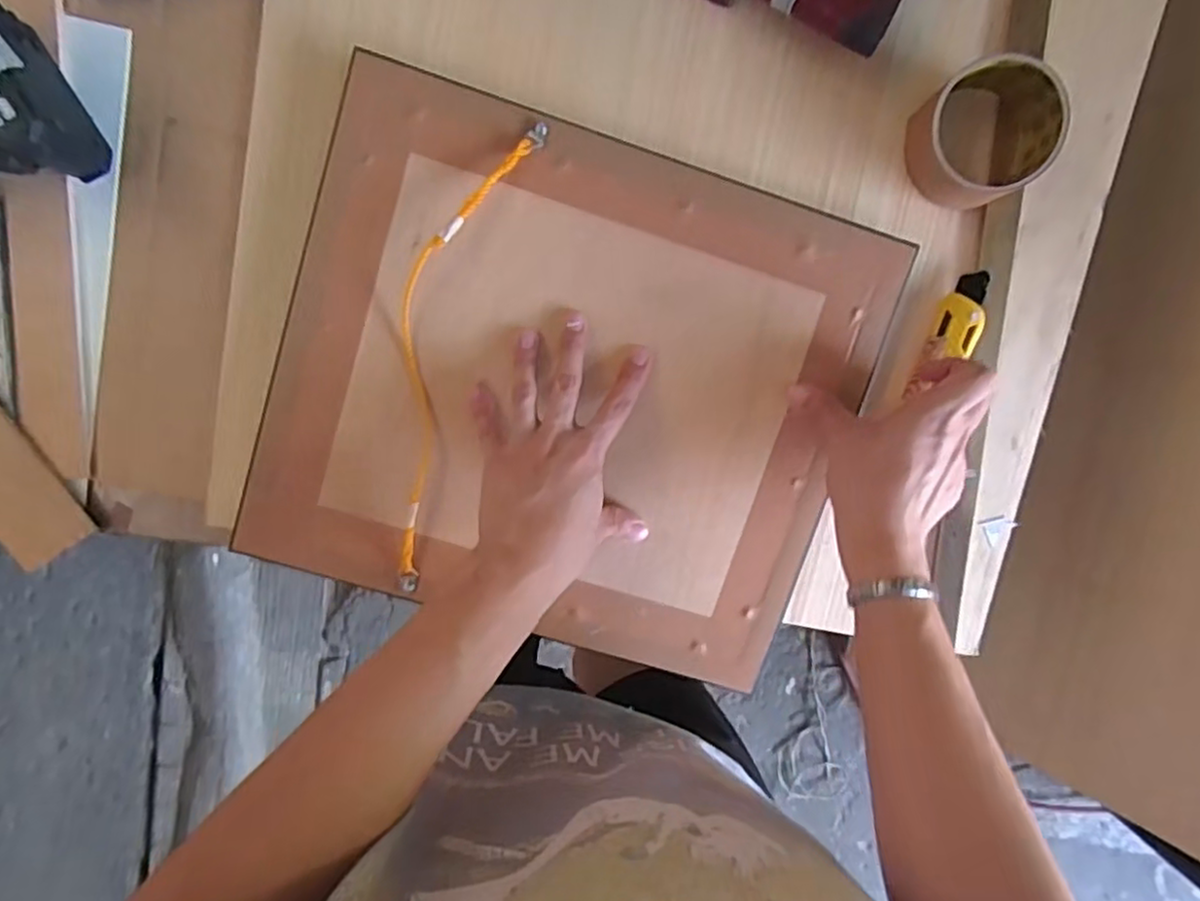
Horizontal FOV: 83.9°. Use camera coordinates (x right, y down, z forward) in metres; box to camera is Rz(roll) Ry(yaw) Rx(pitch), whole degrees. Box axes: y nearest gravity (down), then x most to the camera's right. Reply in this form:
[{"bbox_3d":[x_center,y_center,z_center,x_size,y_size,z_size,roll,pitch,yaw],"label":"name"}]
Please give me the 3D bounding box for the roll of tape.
[{"bbox_3d":[0.253,-0.208,0.448,0.071,0.044,0.086,-38,98,4],"label":"roll of tape"}]

